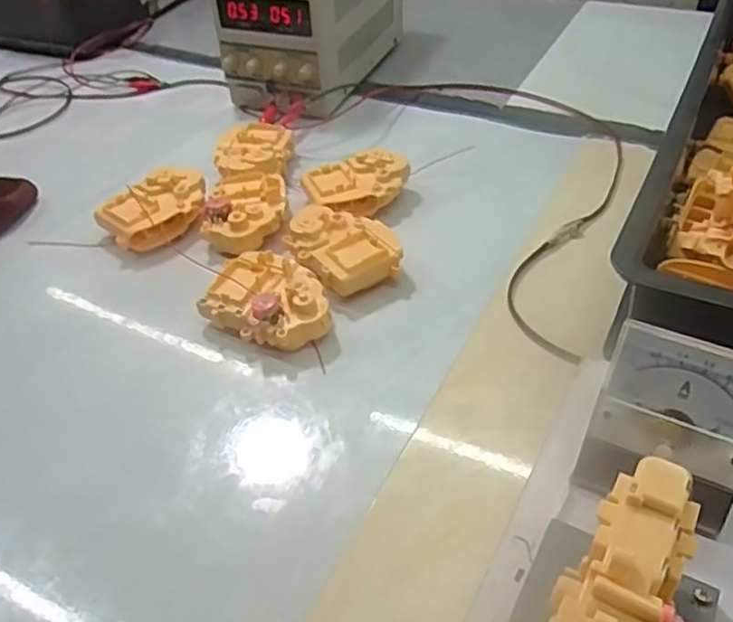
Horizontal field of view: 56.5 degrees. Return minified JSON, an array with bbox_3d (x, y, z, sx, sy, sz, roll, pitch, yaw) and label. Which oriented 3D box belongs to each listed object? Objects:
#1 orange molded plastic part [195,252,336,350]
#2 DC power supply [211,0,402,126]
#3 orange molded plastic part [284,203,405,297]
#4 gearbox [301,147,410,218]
[{"bbox_3d":[-0.071,-0.006,0.518,0.096,0.039,0.072,13,45,17],"label":"orange molded plastic part"},{"bbox_3d":[-0.058,-0.363,0.815,0.127,0.168,0.264,14,46,18],"label":"DC power supply"},{"bbox_3d":[-0.021,-0.050,0.565,0.082,0.038,0.094,-24,47,-21],"label":"orange molded plastic part"},{"bbox_3d":[-0.006,-0.115,0.634,0.100,0.039,0.055,-16,44,-14],"label":"gearbox"}]

